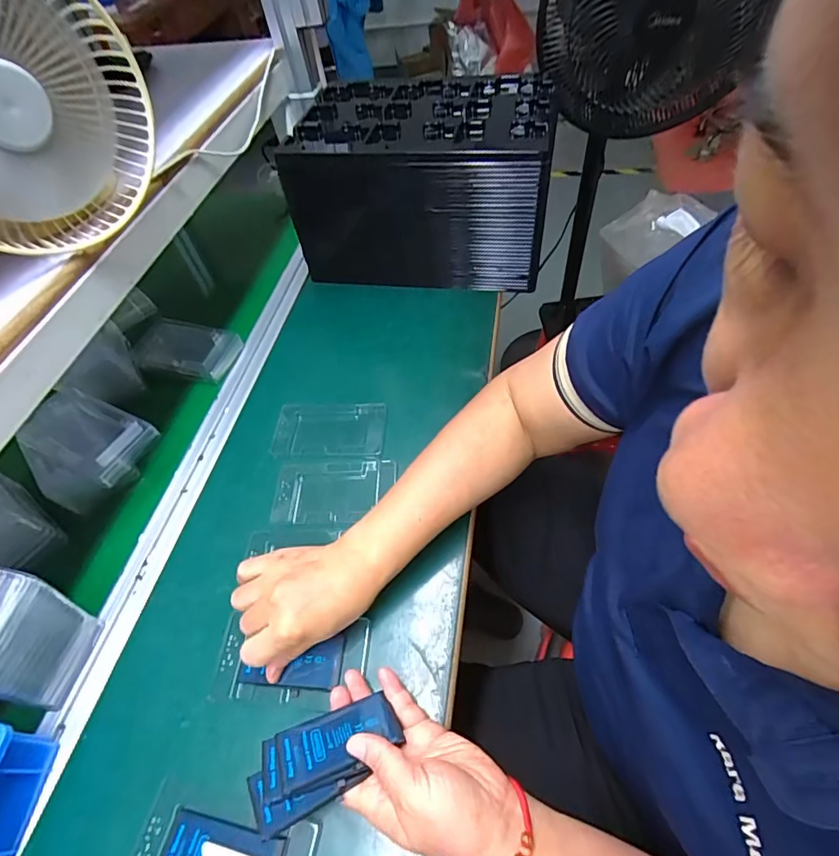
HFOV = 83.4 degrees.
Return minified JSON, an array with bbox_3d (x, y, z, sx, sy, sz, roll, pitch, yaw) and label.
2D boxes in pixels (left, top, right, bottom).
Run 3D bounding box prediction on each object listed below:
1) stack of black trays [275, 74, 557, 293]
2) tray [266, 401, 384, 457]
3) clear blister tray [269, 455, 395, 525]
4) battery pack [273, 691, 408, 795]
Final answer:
[{"bbox_3d":[0.005,-0.346,0.679,0.350,0.192,0.218,9,55,10],"label":"stack of black trays"},{"bbox_3d":[-0.105,0.000,0.548,0.129,0.005,0.076,-1,53,4],"label":"tray"},{"bbox_3d":[-0.090,0.067,0.502,0.125,0.012,0.073,-5,53,2],"label":"clear blister tray"},{"bbox_3d":[-0.059,0.223,0.339,0.084,0.004,0.043,-11,25,-19],"label":"battery pack"}]

